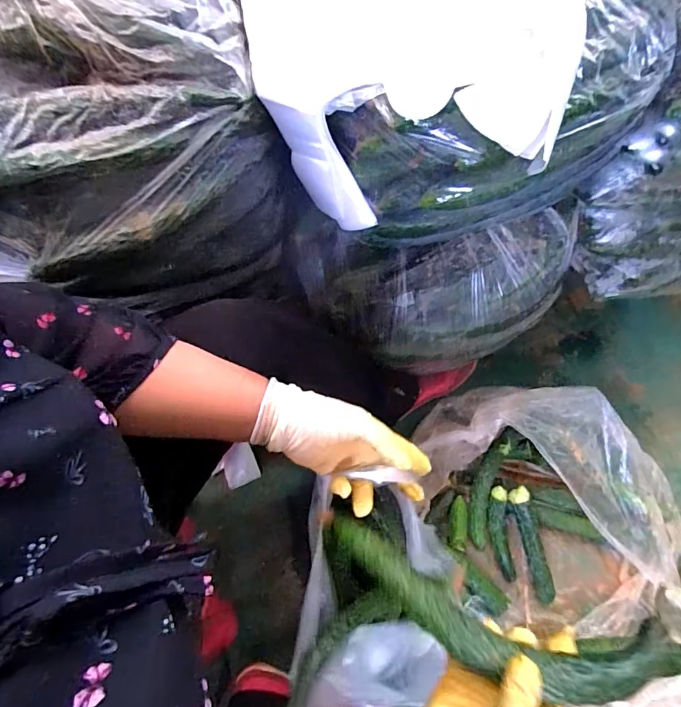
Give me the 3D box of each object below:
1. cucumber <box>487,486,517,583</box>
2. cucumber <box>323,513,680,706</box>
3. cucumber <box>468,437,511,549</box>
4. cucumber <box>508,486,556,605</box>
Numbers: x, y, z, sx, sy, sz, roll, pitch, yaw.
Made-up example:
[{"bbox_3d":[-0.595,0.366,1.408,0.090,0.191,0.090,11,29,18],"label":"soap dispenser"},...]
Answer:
[{"bbox_3d":[0.257,0.289,0.710,0.032,0.028,0.146,-8,90,-3],"label":"cucumber"},{"bbox_3d":[0.112,0.214,0.366,0.298,0.032,0.070,14,67,22],"label":"cucumber"},{"bbox_3d":[0.237,0.225,0.725,0.043,0.045,0.187,12,94,5],"label":"cucumber"},{"bbox_3d":[0.301,0.298,0.688,0.030,0.026,0.167,-12,81,-5],"label":"cucumber"}]

